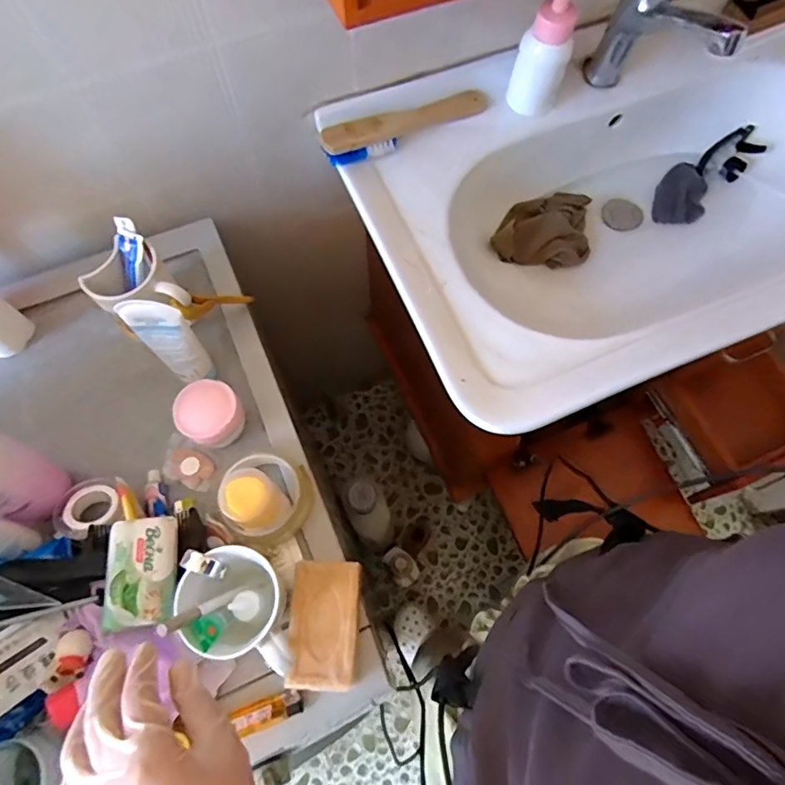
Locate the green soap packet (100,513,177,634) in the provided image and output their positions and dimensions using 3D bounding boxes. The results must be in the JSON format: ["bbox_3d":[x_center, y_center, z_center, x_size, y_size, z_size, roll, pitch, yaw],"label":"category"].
[{"bbox_3d":[-0.216,0.152,0.448,0.053,0.018,0.088,-9,68,-4],"label":"green soap packet"}]

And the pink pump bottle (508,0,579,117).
[{"bbox_3d":[0.188,-0.420,0.642,0.067,0.180,0.056,11,68,4],"label":"pink pump bottle"}]

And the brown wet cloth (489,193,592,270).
[{"bbox_3d":[0.216,-0.245,0.759,0.144,0.050,0.123,1,68,0],"label":"brown wet cloth"}]

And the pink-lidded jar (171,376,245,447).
[{"bbox_3d":[-0.190,0.025,0.550,0.056,0.058,0.061,0,68,0],"label":"pink-lidded jar"}]

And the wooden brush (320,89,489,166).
[{"bbox_3d":[0.017,-0.345,0.671,0.239,0.051,0.043,-31,71,-12],"label":"wooden brush"}]

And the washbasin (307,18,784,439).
[{"bbox_3d":[0.344,-0.267,0.716,0.768,0.156,0.480,-21,69,-9],"label":"washbasin"}]

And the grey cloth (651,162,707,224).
[{"bbox_3d":[0.435,-0.294,0.788,0.072,0.027,0.110,34,72,13],"label":"grey cloth"}]

